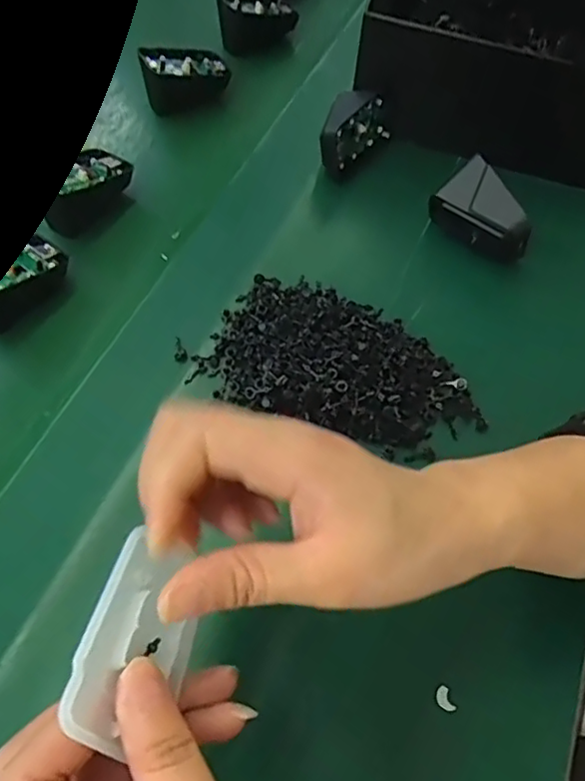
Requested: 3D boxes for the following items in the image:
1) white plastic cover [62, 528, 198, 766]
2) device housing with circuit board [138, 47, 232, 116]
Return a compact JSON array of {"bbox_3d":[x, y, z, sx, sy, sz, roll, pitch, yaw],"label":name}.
[{"bbox_3d":[-0.050,0.081,0.198,0.037,0.007,0.064,34,47,-22],"label":"white plastic cover"},{"bbox_3d":[-0.087,-0.255,0.490,0.065,0.046,0.034,-18,61,-12],"label":"device housing with circuit board"}]

